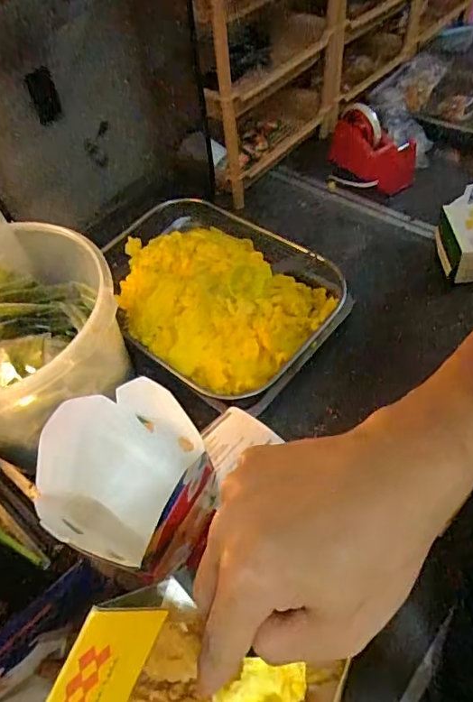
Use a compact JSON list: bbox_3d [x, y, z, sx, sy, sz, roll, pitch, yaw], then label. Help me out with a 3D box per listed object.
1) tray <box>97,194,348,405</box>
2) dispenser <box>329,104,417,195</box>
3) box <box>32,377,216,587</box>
[{"bbox_3d":[-0.047,-0.091,0.758,0.367,0.052,0.265,36,64,28],"label":"tray"},{"bbox_3d":[0.240,-0.349,0.909,0.146,0.122,0.095,2,53,7],"label":"dispenser"},{"bbox_3d":[-0.091,0.113,0.445,0.131,0.125,0.115,6,54,10],"label":"box"}]

